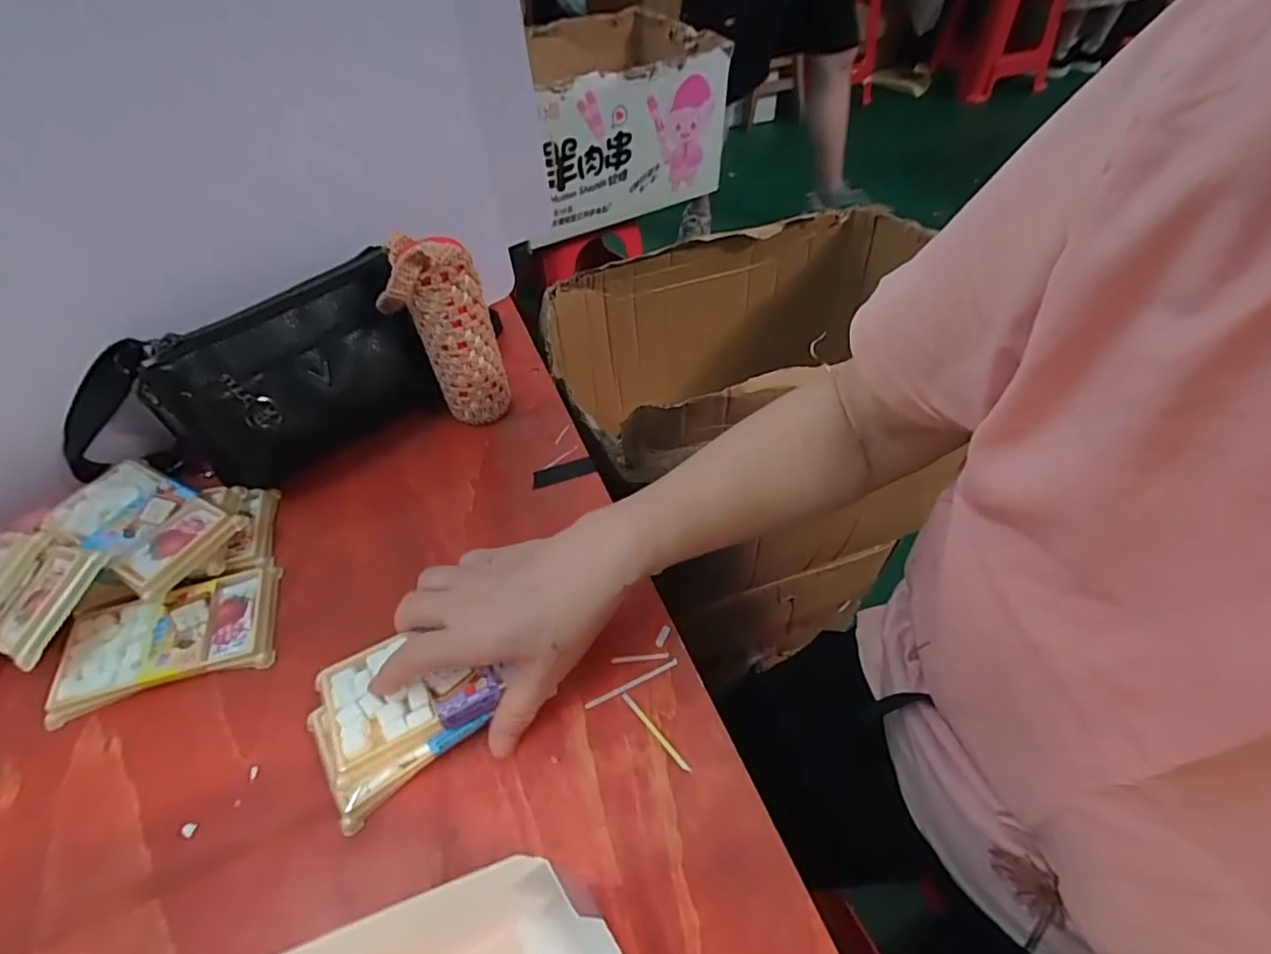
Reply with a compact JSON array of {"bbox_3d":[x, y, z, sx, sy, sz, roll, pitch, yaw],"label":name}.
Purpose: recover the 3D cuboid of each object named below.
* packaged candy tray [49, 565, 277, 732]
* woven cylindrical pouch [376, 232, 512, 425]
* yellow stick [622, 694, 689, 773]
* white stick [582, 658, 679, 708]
[{"bbox_3d":[-0.323,0.111,0.411,0.133,0.017,0.075,-15,52,-9],"label":"packaged candy tray"},{"bbox_3d":[-0.152,-0.111,0.480,0.072,0.169,0.050,7,52,10],"label":"woven cylindrical pouch"},{"bbox_3d":[0.012,0.154,0.362,0.005,0.004,0.059,-35,57,-22],"label":"yellow stick"},{"bbox_3d":[-0.002,0.132,0.381,0.064,0.004,0.004,-23,53,-14],"label":"white stick"}]

